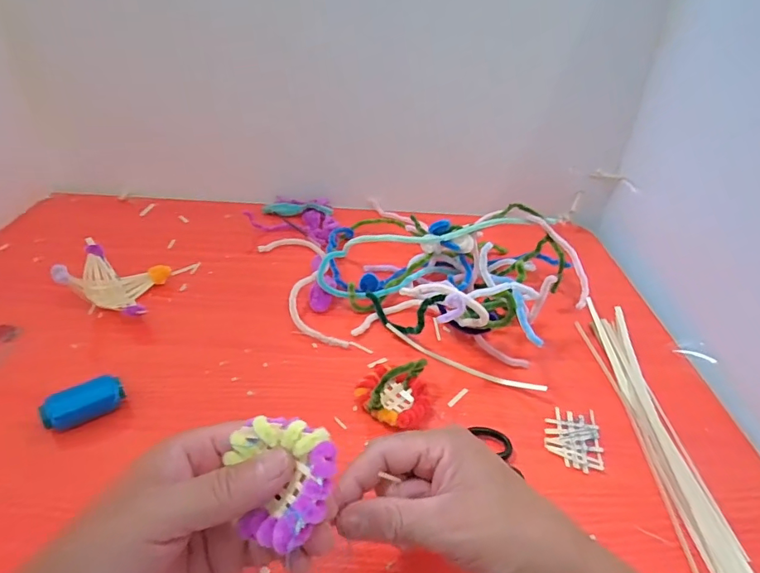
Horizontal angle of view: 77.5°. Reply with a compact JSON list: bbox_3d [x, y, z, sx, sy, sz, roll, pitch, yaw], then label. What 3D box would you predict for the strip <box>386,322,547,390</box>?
[{"bbox_3d":[0.073,0.069,0.434,0.153,0.015,0.013,22,41,20],"label":"strip"}]

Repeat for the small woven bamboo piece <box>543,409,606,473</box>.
[{"bbox_3d":[0.158,0.123,0.386,0.043,0.004,0.055,13,39,9],"label":"small woven bamboo piece"}]

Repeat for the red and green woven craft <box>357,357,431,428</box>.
[{"bbox_3d":[0.012,0.082,0.388,0.060,0.044,0.057,11,38,7],"label":"red and green woven craft"}]

